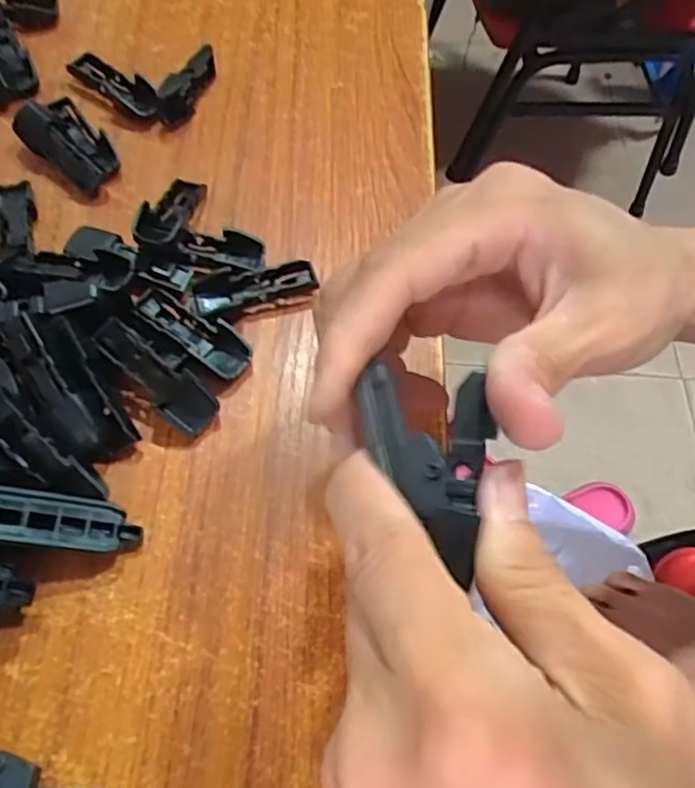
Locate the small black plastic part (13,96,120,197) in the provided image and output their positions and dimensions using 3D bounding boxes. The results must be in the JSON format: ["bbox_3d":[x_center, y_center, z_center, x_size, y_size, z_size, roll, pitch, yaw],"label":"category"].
[{"bbox_3d":[-0.125,-0.113,0.291,0.028,0.018,0.055,-39,71,-22],"label":"small black plastic part"}]

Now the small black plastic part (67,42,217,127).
[{"bbox_3d":[-0.101,-0.160,0.318,0.063,0.017,0.050,23,62,8],"label":"small black plastic part"}]

